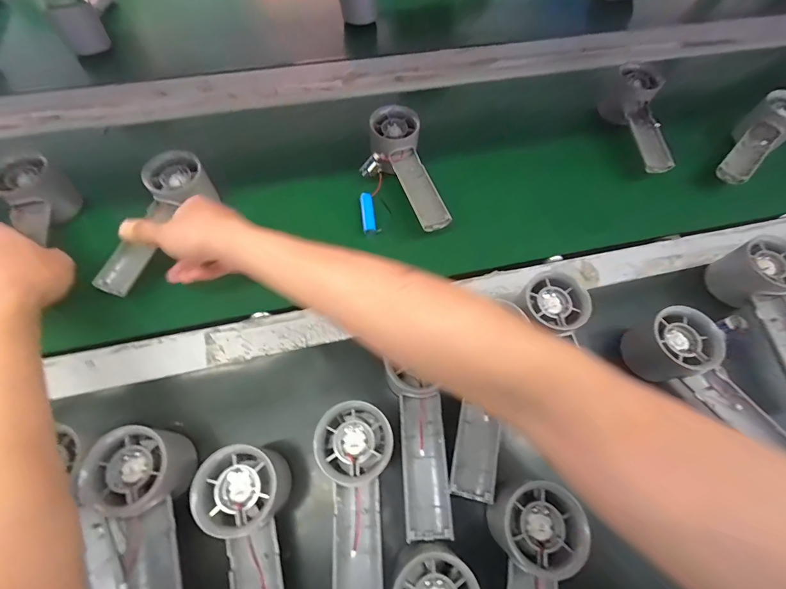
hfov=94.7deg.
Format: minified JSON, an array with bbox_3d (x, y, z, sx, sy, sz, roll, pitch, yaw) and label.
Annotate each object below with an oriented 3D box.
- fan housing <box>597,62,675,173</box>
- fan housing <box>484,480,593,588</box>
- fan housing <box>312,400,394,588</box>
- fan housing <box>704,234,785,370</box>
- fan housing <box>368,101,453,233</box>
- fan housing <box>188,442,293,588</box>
[{"bbox_3d":[0.321,-0.224,0.469,0.056,0.052,0.155,0,65,-4],"label":"fan housing"},{"bbox_3d":[0.100,0.214,0.244,0.062,0.033,0.154,5,65,-1],"label":"fan housing"},{"bbox_3d":[-0.022,0.162,0.263,0.055,0.032,0.156,-8,66,-7],"label":"fan housing"},{"bbox_3d":[0.377,0.025,0.359,0.063,0.058,0.160,-14,79,-10],"label":"fan housing"},{"bbox_3d":[0.016,-0.139,0.418,0.057,0.055,0.156,-13,67,-9],"label":"fan housing"},{"bbox_3d":[-0.092,0.189,0.257,0.061,0.048,0.160,-20,68,-12],"label":"fan housing"}]

